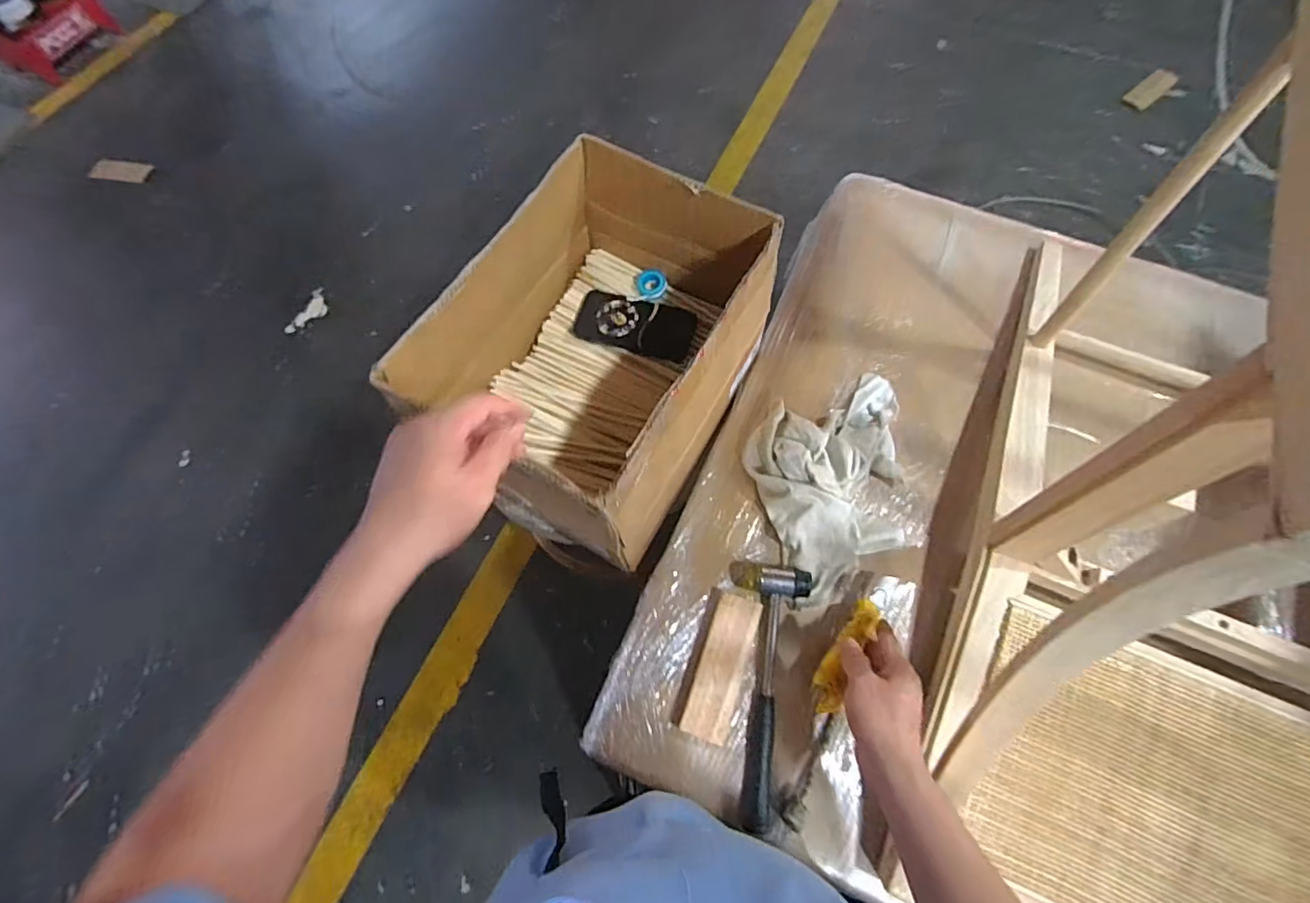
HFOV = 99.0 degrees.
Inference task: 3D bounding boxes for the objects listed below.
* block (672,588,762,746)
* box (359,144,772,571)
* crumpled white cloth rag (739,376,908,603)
[{"bbox_3d":[0.075,0.250,0.660,0.061,0.031,0.162,18,69,9],"label":"block"},{"bbox_3d":[-0.066,-0.119,0.713,0.311,0.248,0.402,28,70,12],"label":"box"},{"bbox_3d":[0.246,0.040,0.731,0.219,0.055,0.276,-14,67,-5],"label":"crumpled white cloth rag"}]

